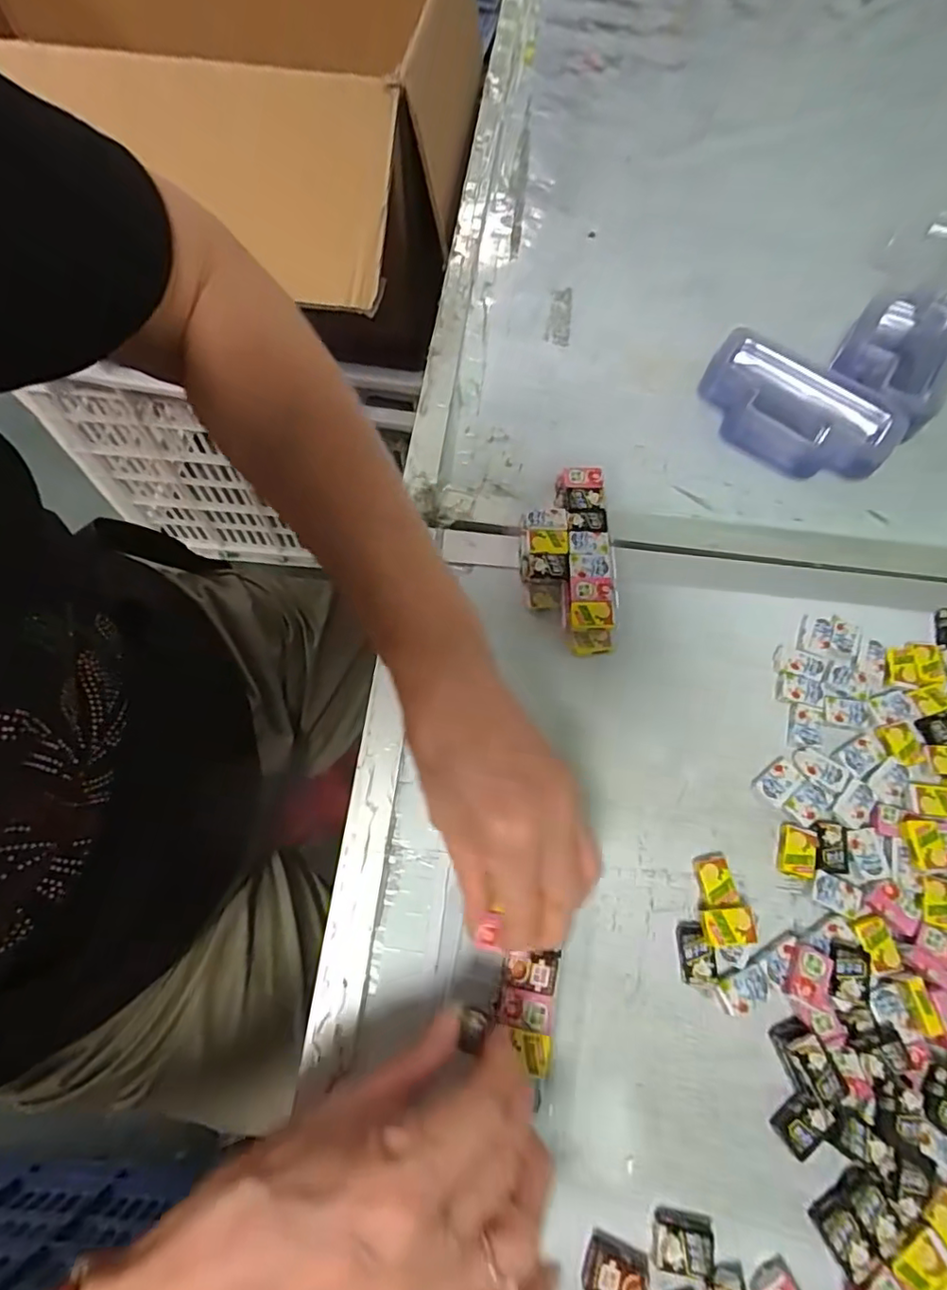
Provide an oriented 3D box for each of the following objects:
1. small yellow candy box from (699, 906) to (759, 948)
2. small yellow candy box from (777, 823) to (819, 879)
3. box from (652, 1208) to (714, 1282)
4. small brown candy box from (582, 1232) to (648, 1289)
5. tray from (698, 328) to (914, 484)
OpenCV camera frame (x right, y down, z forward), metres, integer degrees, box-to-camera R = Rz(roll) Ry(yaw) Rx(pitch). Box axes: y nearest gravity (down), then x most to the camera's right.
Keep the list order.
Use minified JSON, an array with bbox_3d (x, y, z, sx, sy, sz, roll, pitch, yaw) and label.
[{"bbox_3d":[0.130,0.144,0.289,0.027,0.004,0.018,-6,65,0],"label":"small yellow candy box"},{"bbox_3d":[0.179,0.113,0.312,0.019,0.004,0.026,15,68,5],"label":"small yellow candy box"},{"bbox_3d":[0.092,0.263,0.249,0.026,0.008,0.020,11,67,3],"label":"box"},{"bbox_3d":[0.062,0.272,0.244,0.027,0.007,0.019,21,68,7],"label":"small brown candy box"},{"bbox_3d":[0.234,-0.170,0.418,0.142,0.039,0.076,37,71,13],"label":"tray"}]

